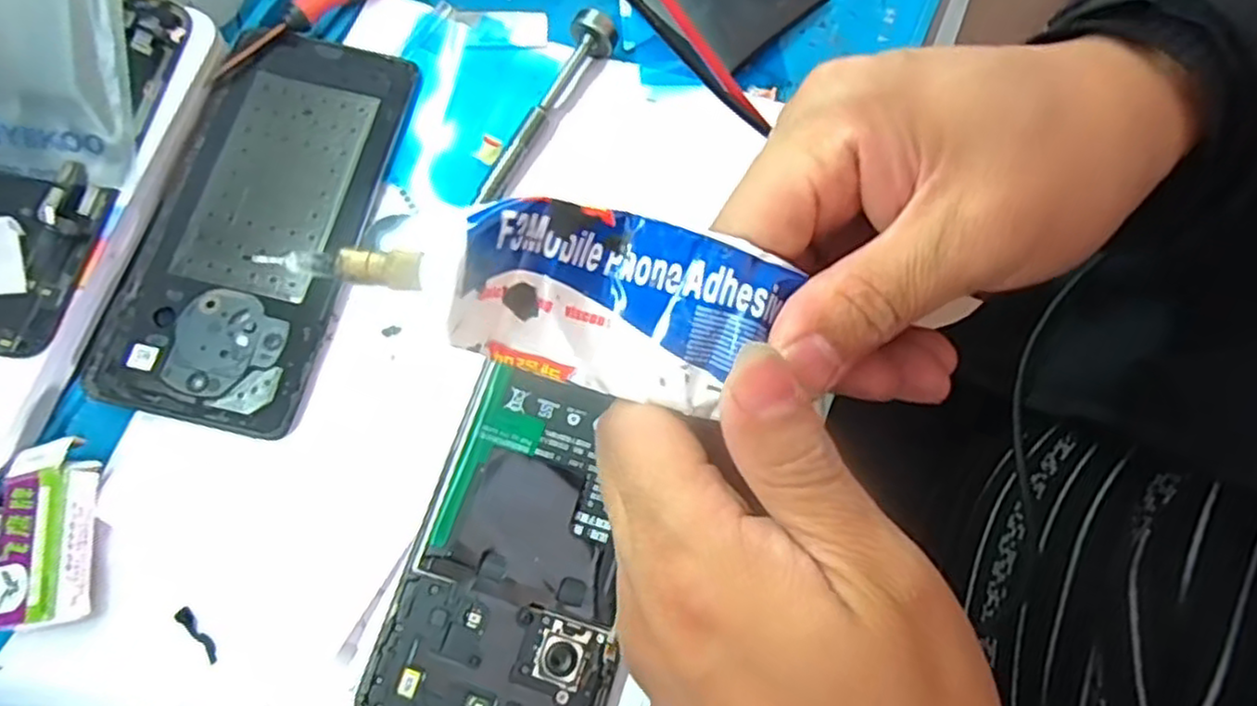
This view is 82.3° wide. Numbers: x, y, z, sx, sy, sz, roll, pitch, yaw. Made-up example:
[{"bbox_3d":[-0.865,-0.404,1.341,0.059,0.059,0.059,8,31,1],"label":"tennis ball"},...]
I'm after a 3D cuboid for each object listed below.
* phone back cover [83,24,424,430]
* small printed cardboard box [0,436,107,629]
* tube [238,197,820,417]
[{"bbox_3d":[-0.140,-0.053,0.274,0.076,0.011,0.159,12,72,4],"label":"phone back cover"},{"bbox_3d":[-0.190,0.059,0.236,0.028,0.017,0.058,-8,72,-3],"label":"small printed cardboard box"},{"bbox_3d":[-0.020,-0.015,0.175,0.112,0.025,0.041,9,72,-4],"label":"tube"}]

